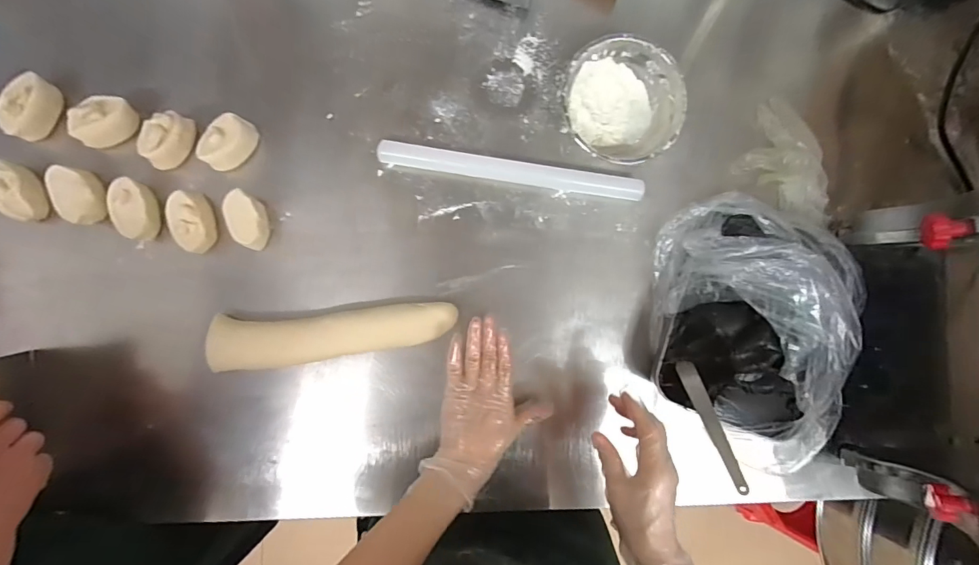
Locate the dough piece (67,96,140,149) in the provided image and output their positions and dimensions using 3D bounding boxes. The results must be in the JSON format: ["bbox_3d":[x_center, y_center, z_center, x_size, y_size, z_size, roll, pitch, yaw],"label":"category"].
[{"bbox_3d":[-0.430,-0.180,0.478,0.060,0.034,0.036,-28,91,-4],"label":"dough piece"}]

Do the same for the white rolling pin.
[{"bbox_3d":[0.028,-0.140,0.531,0.319,0.027,0.030,8,88,-4],"label":"white rolling pin"}]

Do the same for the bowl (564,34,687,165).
[{"bbox_3d":[0.159,-0.216,0.527,0.137,0.056,0.144,0,89,-4],"label":"bowl"}]

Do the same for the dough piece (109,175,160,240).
[{"bbox_3d":[-0.394,-0.082,0.477,0.034,0.030,0.064,-17,90,-5],"label":"dough piece"}]

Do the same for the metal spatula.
[{"bbox_3d":[0.255,0.160,0.493,0.021,0.008,0.149,-31,54,26],"label":"metal spatula"}]

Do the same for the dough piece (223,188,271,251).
[{"bbox_3d":[-0.275,-0.071,0.494,0.034,0.044,0.061,-26,91,-4],"label":"dough piece"}]

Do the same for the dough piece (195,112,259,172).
[{"bbox_3d":[-0.298,-0.158,0.493,0.034,0.043,0.065,43,86,-2],"label":"dough piece"}]

